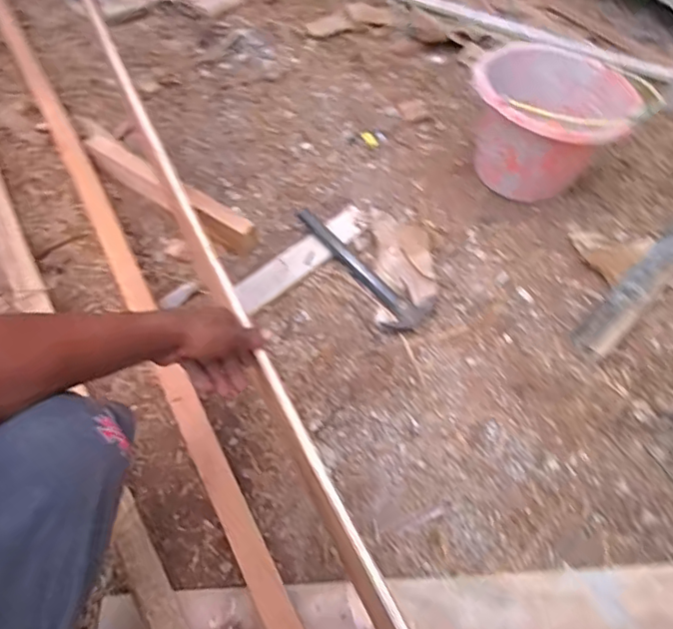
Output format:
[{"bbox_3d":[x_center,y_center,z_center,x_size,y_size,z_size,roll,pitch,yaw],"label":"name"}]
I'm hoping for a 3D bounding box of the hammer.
[{"bbox_3d":[0.045,-0.084,0.938,0.095,0.057,0.273,-34,61,-23],"label":"hammer"}]

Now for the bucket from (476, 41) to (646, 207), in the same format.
[{"bbox_3d":[0.388,-0.361,1.071,0.269,0.229,0.257,0,53,0],"label":"bucket"}]

